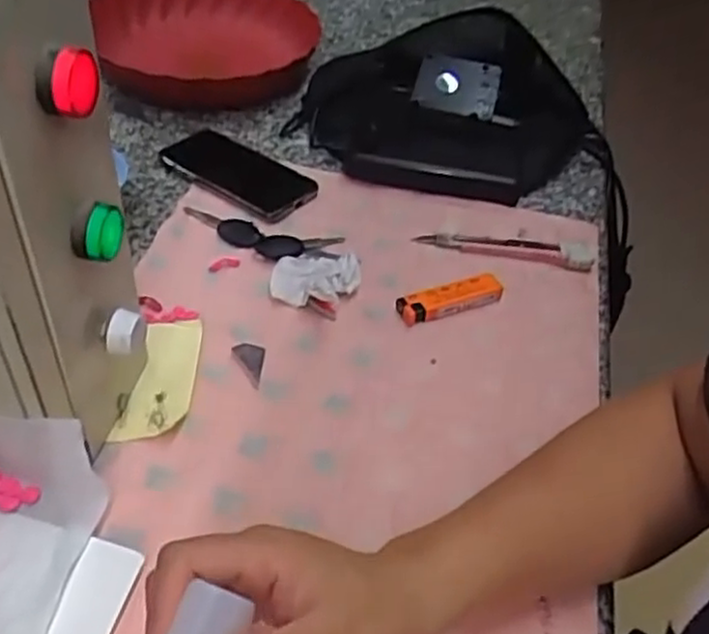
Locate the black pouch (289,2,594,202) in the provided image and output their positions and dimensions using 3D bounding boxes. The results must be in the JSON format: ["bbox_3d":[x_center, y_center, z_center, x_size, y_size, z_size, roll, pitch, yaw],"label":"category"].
[{"bbox_3d":[0.087,-0.216,0.703,0.278,0.070,0.240,15,45,8],"label":"black pouch"}]

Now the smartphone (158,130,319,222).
[{"bbox_3d":[-0.103,-0.130,0.642,0.147,0.006,0.074,35,50,25],"label":"smartphone"}]

